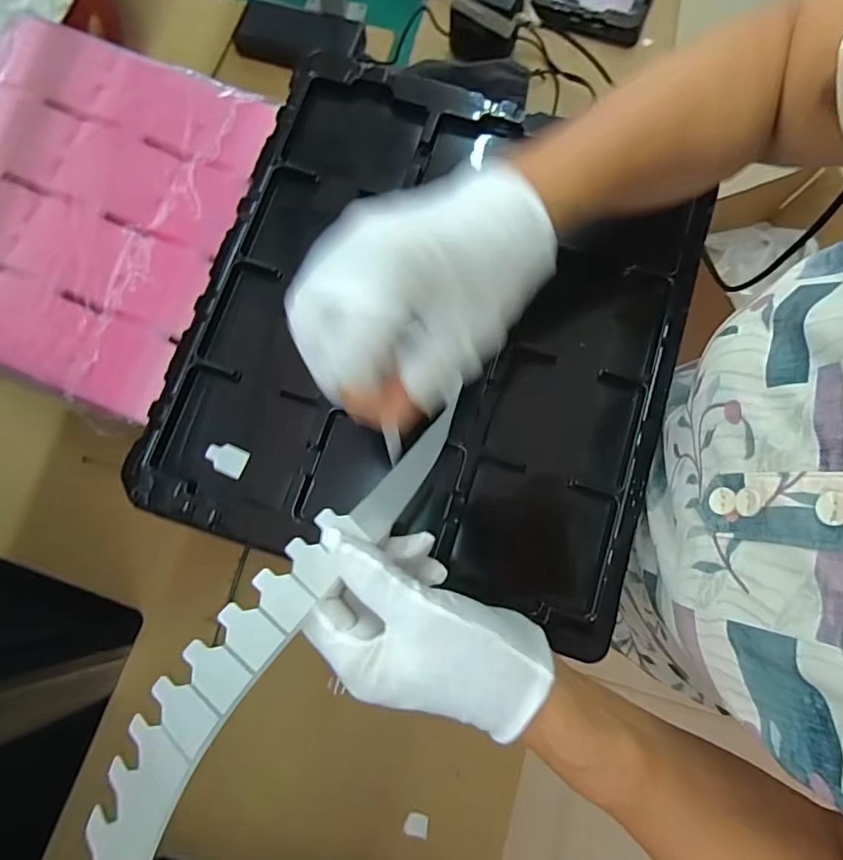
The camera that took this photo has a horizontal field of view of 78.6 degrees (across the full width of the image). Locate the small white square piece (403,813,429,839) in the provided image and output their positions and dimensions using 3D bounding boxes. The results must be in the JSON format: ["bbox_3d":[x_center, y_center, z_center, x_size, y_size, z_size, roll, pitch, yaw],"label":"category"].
[{"bbox_3d":[-0.005,0.364,0.475,0.021,0.004,0.017,10,78,3],"label":"small white square piece"}]

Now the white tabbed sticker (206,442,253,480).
[{"bbox_3d":[-0.135,0.019,0.356,0.028,0.004,0.021,22,79,6],"label":"white tabbed sticker"}]

